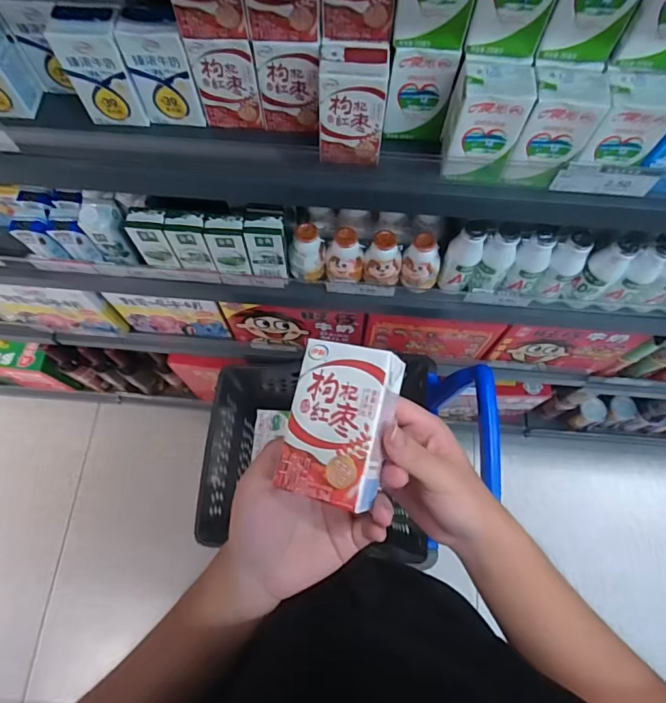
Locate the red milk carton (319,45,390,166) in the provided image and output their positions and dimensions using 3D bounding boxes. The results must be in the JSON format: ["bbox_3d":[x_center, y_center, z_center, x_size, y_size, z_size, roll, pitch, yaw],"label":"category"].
[{"bbox_3d":[0.020,-0.246,0.480,0.064,0.102,0.052,5,70,2],"label":"red milk carton"}]

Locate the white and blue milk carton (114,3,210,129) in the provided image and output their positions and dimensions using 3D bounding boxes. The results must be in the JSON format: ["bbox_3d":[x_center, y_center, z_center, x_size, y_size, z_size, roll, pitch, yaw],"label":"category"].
[{"bbox_3d":[-0.174,-0.292,0.496,0.062,0.103,0.036,4,70,2],"label":"white and blue milk carton"}]

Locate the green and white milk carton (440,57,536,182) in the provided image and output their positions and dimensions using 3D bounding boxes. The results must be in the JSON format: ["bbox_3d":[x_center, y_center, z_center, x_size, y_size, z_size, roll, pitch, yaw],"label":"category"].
[{"bbox_3d":[0.149,-0.229,0.475,0.066,0.103,0.060,7,70,3],"label":"green and white milk carton"}]

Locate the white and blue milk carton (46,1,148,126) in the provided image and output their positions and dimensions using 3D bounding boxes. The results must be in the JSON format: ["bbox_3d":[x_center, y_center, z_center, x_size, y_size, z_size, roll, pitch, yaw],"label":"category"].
[{"bbox_3d":[-0.237,-0.294,0.496,0.063,0.105,0.046,9,70,3],"label":"white and blue milk carton"}]

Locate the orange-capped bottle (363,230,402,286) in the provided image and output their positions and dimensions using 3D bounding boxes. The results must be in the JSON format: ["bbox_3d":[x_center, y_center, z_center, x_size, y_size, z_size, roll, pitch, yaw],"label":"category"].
[{"bbox_3d":[0.076,-0.136,0.713,0.055,0.089,0.045,8,70,3],"label":"orange-capped bottle"}]

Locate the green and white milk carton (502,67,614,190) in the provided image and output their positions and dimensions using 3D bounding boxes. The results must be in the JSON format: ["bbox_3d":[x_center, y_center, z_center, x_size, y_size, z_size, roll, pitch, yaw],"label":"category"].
[{"bbox_3d":[0.215,-0.219,0.471,0.061,0.104,0.049,6,70,3],"label":"green and white milk carton"}]

